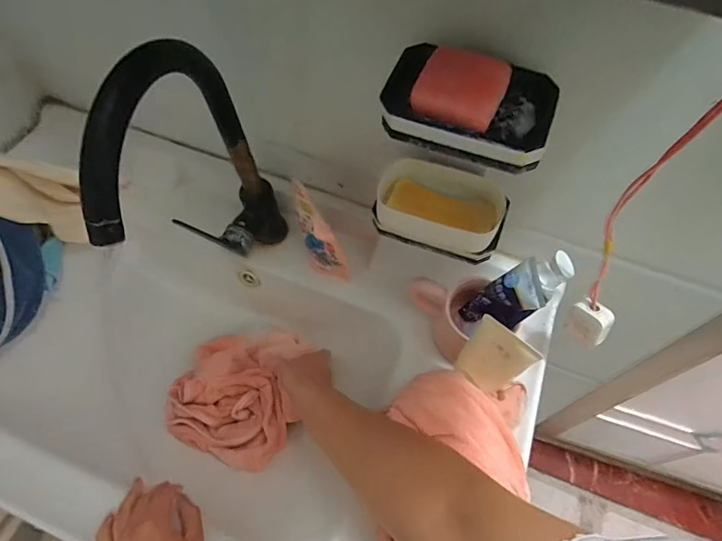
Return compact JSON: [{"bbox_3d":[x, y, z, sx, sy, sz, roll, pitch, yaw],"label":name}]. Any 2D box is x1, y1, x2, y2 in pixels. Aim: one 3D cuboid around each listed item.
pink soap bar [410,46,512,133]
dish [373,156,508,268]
[{"bbox_3d":[0.079,-0.145,0.350,0.064,0.015,0.074,22,59,10],"label":"pink soap bar"},{"bbox_3d":[0.080,-0.063,0.462,0.131,0.045,0.081,16,59,6],"label":"dish"}]

